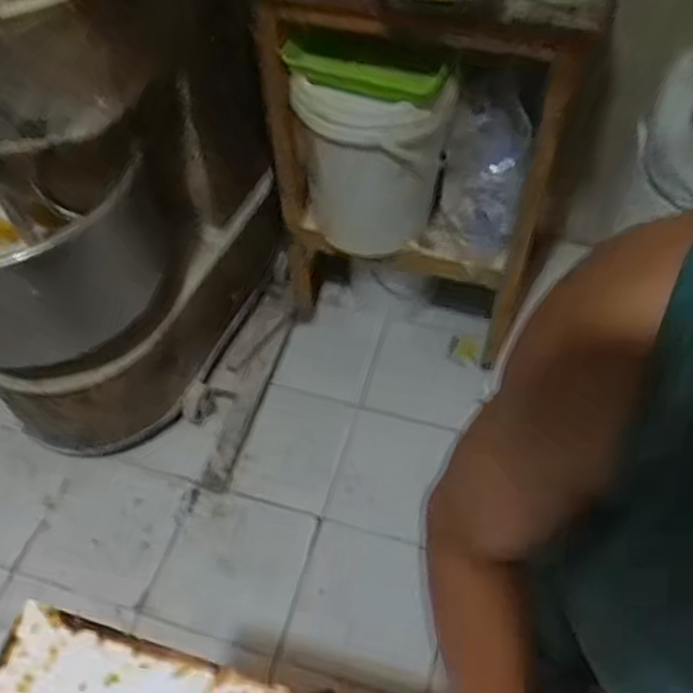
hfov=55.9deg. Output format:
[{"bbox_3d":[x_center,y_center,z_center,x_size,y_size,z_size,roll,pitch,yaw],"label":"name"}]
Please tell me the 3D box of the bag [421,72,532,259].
[{"bbox_3d":[0.263,-0.353,1.337,0.208,0.377,0.149,26,38,27],"label":"bag"}]

